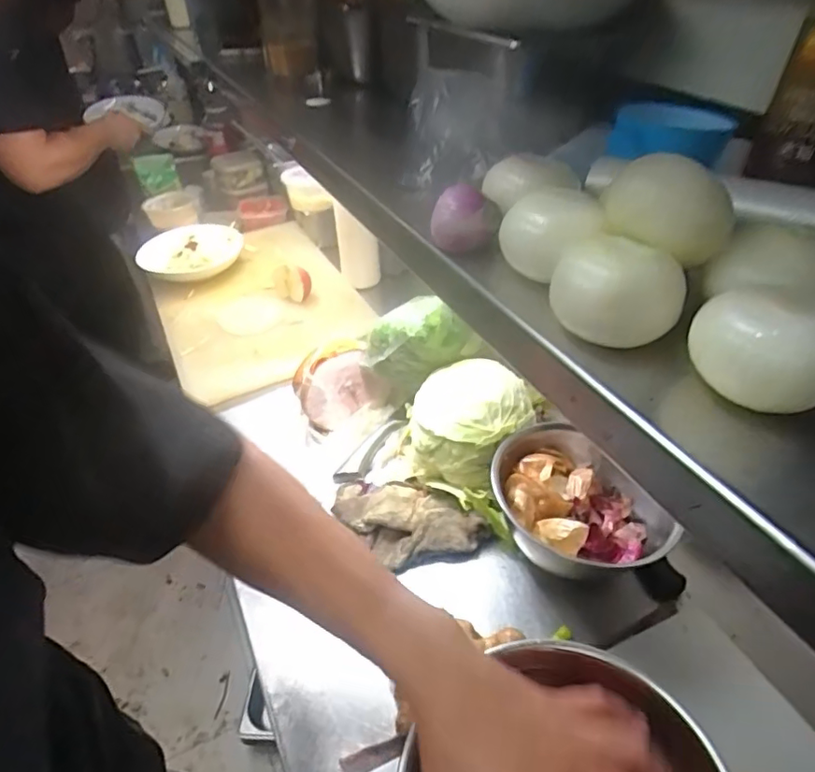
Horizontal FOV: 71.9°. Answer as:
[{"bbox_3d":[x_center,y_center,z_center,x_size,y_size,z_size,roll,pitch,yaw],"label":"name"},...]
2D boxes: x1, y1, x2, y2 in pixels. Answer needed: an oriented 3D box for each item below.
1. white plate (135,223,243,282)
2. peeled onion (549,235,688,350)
[{"bbox_3d":[-0.441,-0.280,1.161,0.168,0.029,0.190,19,52,6],"label":"white plate"},{"bbox_3d":[0.104,-0.049,0.286,0.063,0.043,0.045,32,49,33],"label":"peeled onion"}]

